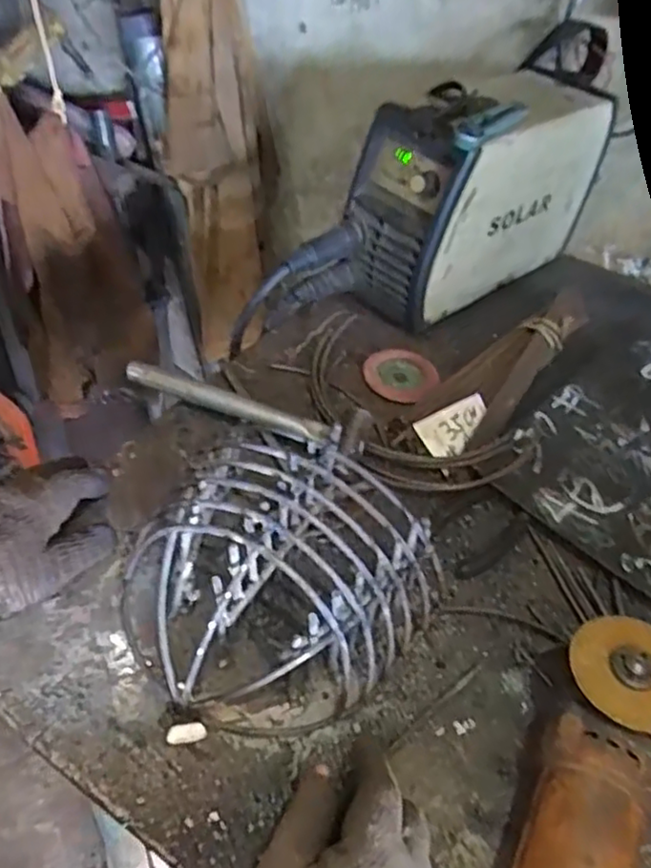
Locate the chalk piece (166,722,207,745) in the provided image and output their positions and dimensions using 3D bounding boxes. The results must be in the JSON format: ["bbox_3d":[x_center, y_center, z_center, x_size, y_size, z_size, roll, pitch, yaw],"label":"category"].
[{"bbox_3d":[-0.093,0.201,0.430,0.026,0.009,0.011,-9,48,-15],"label":"chalk piece"}]

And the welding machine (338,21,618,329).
[{"bbox_3d":[0.201,-0.310,0.809,0.385,0.240,0.144,-33,57,-32],"label":"welding machine"}]

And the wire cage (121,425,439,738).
[{"bbox_3d":[-0.033,0.100,0.466,0.193,0.105,0.190,3,46,-3],"label":"wire cage"}]

